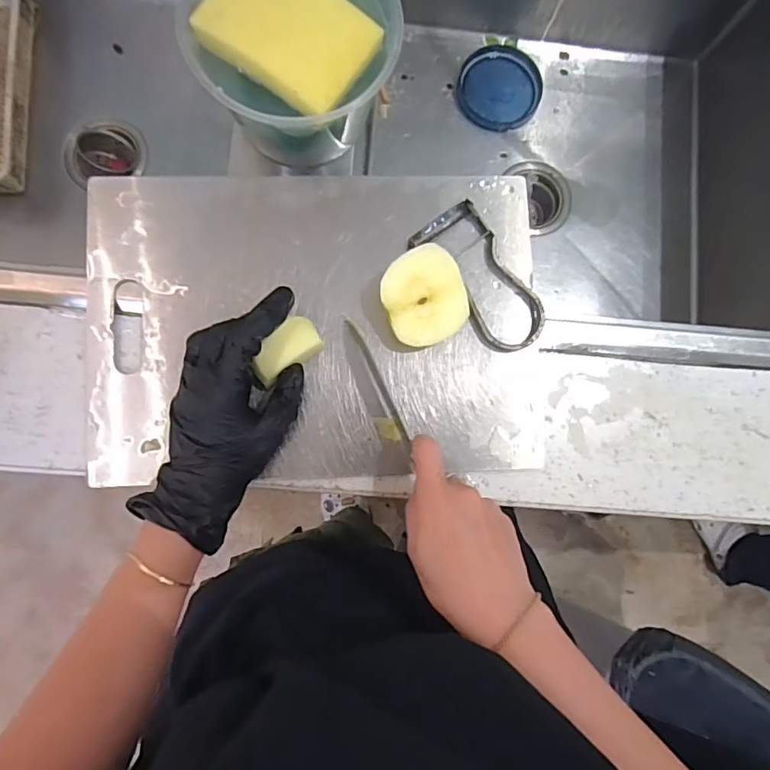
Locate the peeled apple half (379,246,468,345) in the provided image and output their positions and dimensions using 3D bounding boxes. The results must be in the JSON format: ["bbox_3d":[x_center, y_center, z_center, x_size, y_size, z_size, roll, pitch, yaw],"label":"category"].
[{"bbox_3d":[0.027,-0.064,0.385,0.063,0.024,0.063,-1,100,-7],"label":"peeled apple half"}]

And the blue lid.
[{"bbox_3d":[0.169,-0.436,0.771,0.122,0.010,0.112,-1,100,-6],"label":"blue lid"}]

